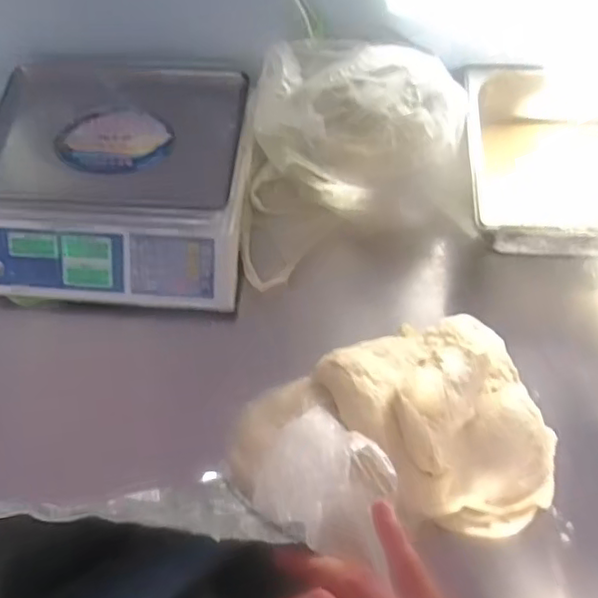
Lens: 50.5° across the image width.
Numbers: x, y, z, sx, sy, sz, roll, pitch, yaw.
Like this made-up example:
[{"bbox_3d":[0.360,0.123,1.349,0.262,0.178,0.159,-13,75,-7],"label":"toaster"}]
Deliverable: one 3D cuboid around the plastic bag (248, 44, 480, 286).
[{"bbox_3d":[0.058,-0.193,0.806,0.299,0.202,0.234,-13,64,-3],"label":"plastic bag"}]

